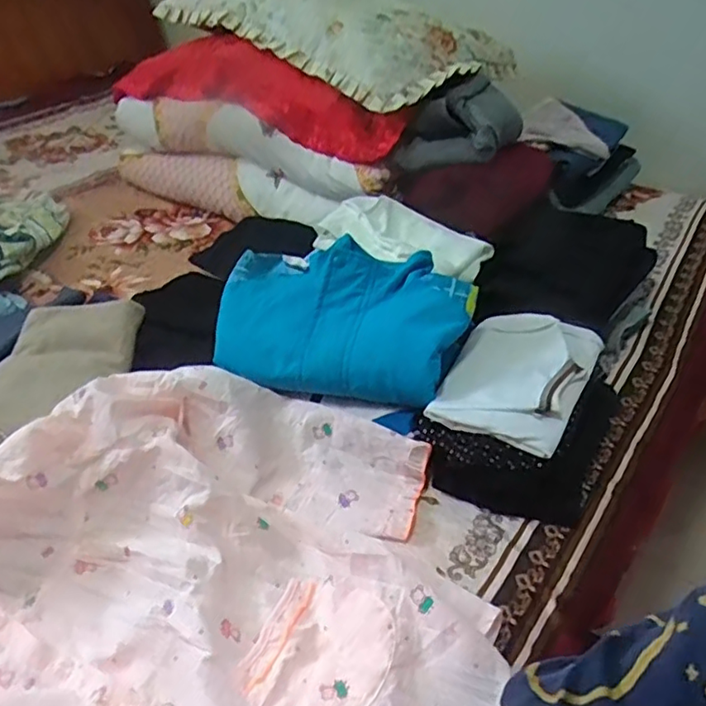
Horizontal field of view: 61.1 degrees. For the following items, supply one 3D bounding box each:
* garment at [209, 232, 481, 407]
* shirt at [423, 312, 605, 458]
[{"bbox_3d":[-0.016,-0.047,0.754,0.312,0.057,0.215,11,68,18],"label":"garment"},{"bbox_3d":[0.190,0.020,0.692,0.153,0.043,0.234,17,41,23],"label":"shirt"}]

